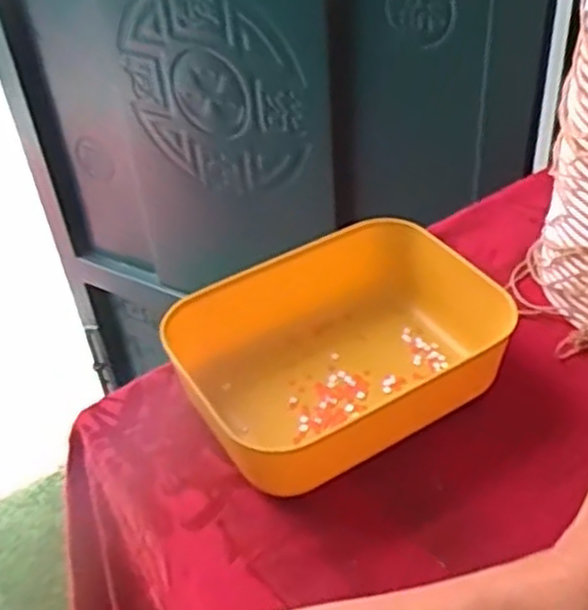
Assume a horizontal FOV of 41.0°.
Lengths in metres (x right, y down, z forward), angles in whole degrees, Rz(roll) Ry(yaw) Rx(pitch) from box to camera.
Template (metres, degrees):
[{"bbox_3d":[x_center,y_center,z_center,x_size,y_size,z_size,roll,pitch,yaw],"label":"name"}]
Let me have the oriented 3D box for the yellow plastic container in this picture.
[{"bbox_3d":[0.031,0.026,0.483,0.190,0.058,0.140,-23,44,-19],"label":"yellow plastic container"}]

